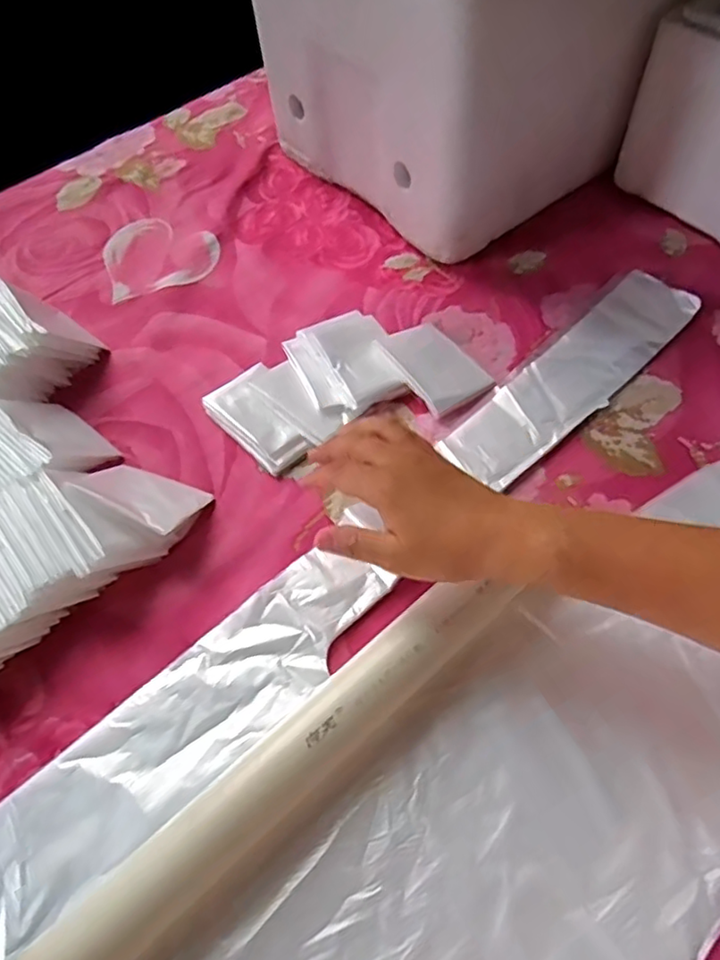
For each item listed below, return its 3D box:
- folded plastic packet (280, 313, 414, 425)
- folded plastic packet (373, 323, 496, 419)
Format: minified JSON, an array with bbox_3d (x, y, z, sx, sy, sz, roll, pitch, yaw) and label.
[{"bbox_3d":[-0.011,-0.100,0.520,0.080,0.018,0.095,-24,61,-10],"label":"folded plastic packet"},{"bbox_3d":[0.063,-0.097,0.521,0.063,0.017,0.086,-33,63,-15],"label":"folded plastic packet"}]

